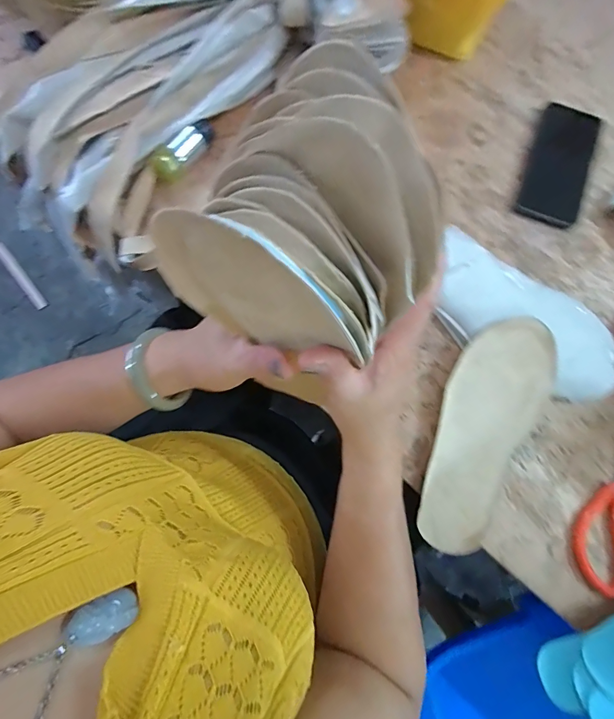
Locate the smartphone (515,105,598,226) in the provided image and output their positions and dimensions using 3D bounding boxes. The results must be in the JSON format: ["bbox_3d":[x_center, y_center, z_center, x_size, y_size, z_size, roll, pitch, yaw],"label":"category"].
[{"bbox_3d":[0.314,-0.244,0.477,0.067,0.011,0.168,22,78,3],"label":"smartphone"}]

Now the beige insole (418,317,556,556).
[{"bbox_3d":[0.175,0.068,0.385,0.098,0.012,0.238,32,85,1],"label":"beige insole"}]

